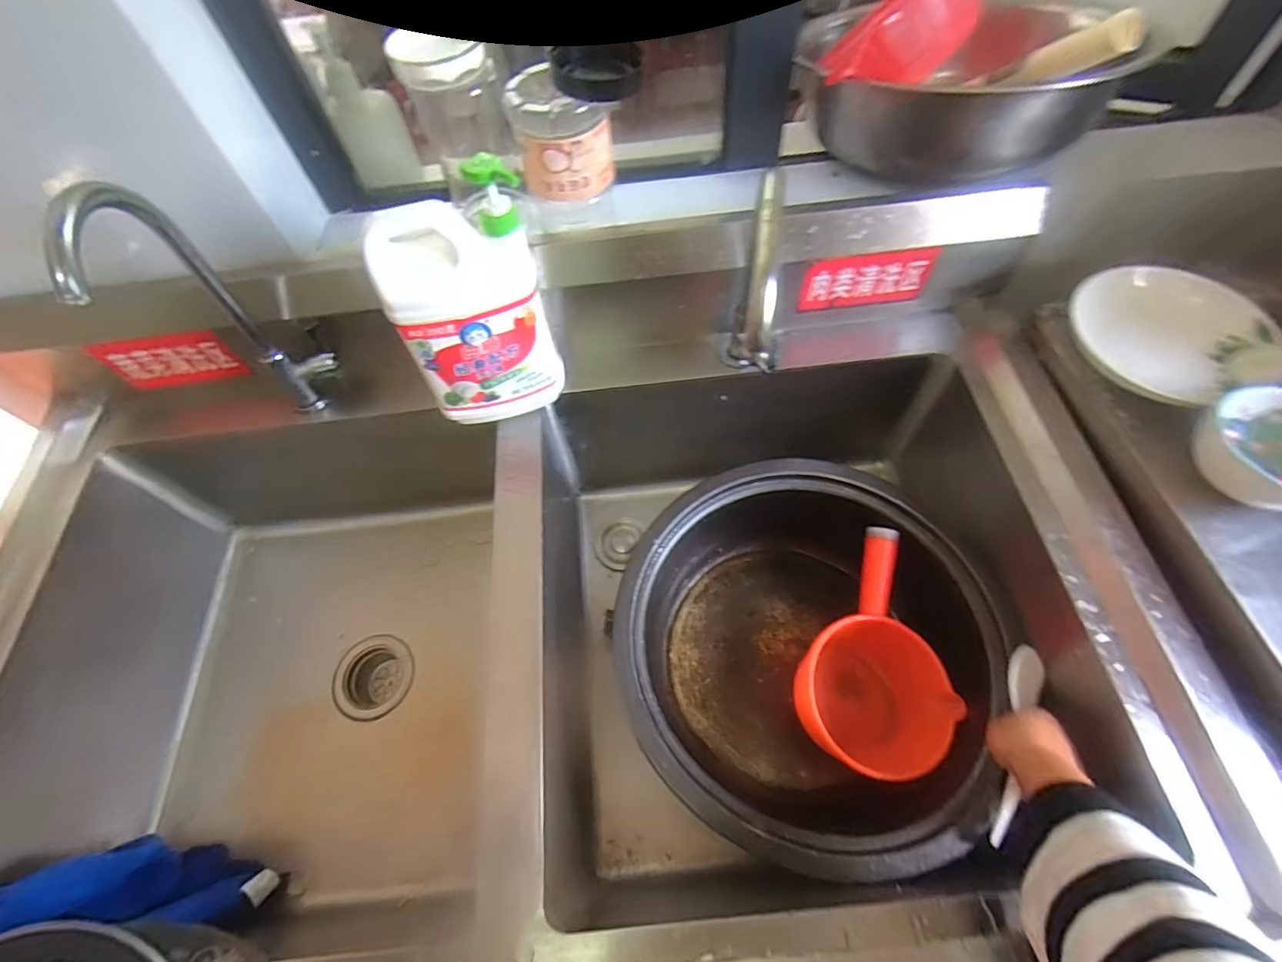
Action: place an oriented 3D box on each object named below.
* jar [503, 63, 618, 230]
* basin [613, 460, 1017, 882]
[{"bbox_3d":[-0.078,-0.343,0.598,0.100,0.142,0.089,-8,61,-1],"label":"jar"},{"bbox_3d":[0.186,0.203,0.680,0.400,0.184,0.412,-2,61,3],"label":"basin"}]

